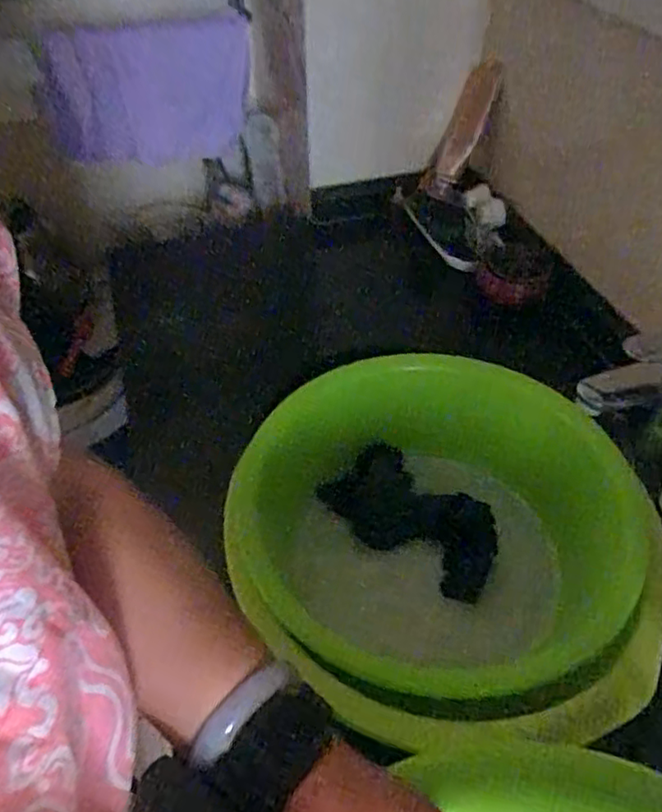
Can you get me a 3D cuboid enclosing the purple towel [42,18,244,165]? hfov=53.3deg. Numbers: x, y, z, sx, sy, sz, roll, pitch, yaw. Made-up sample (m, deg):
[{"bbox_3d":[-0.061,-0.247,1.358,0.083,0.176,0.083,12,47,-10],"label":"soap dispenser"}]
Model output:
[{"bbox_3d":[-0.292,-0.494,1.051,0.328,0.188,0.050,3,45,3],"label":"purple towel"}]

